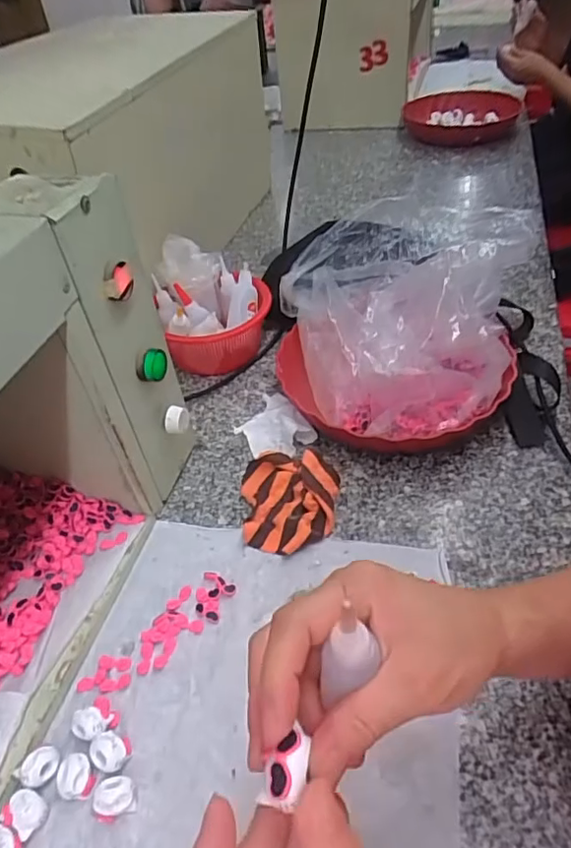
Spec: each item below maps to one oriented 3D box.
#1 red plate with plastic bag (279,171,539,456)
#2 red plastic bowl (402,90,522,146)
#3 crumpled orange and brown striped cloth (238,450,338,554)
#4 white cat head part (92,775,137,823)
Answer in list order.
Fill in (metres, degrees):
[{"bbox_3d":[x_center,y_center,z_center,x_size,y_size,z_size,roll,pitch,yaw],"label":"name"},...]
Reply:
[{"bbox_3d":[0.128,-0.132,0.628,0.269,0.121,0.369,16,48,23],"label":"red plate with plastic bag"},{"bbox_3d":[0.371,-0.639,1.177,0.235,0.061,0.224,2,44,9],"label":"red plastic bowl"},{"bbox_3d":[0.004,0.071,0.518,0.087,0.026,0.105,-6,43,1],"label":"crumpled orange and brown striped cloth"},{"bbox_3d":[-0.109,0.239,0.359,0.024,0.022,0.022,-6,43,1],"label":"white cat head part"}]

